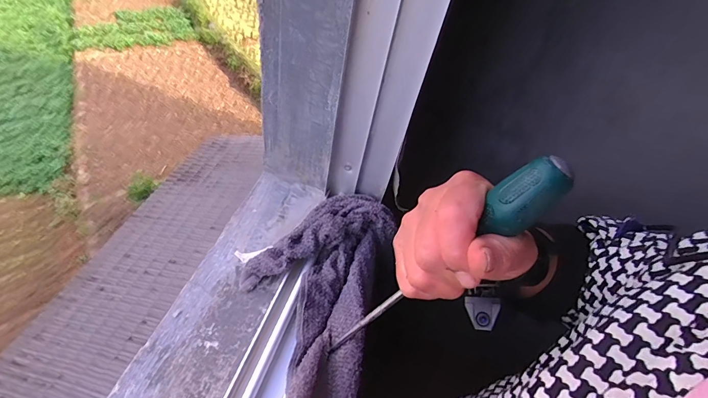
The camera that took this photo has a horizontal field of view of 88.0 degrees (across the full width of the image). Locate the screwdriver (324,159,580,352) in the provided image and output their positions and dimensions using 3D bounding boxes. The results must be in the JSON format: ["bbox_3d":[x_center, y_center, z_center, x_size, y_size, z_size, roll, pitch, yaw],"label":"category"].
[{"bbox_3d":[0.053,0.054,0.263,0.024,0.230,0.026,18,40,-29],"label":"screwdriver"}]

